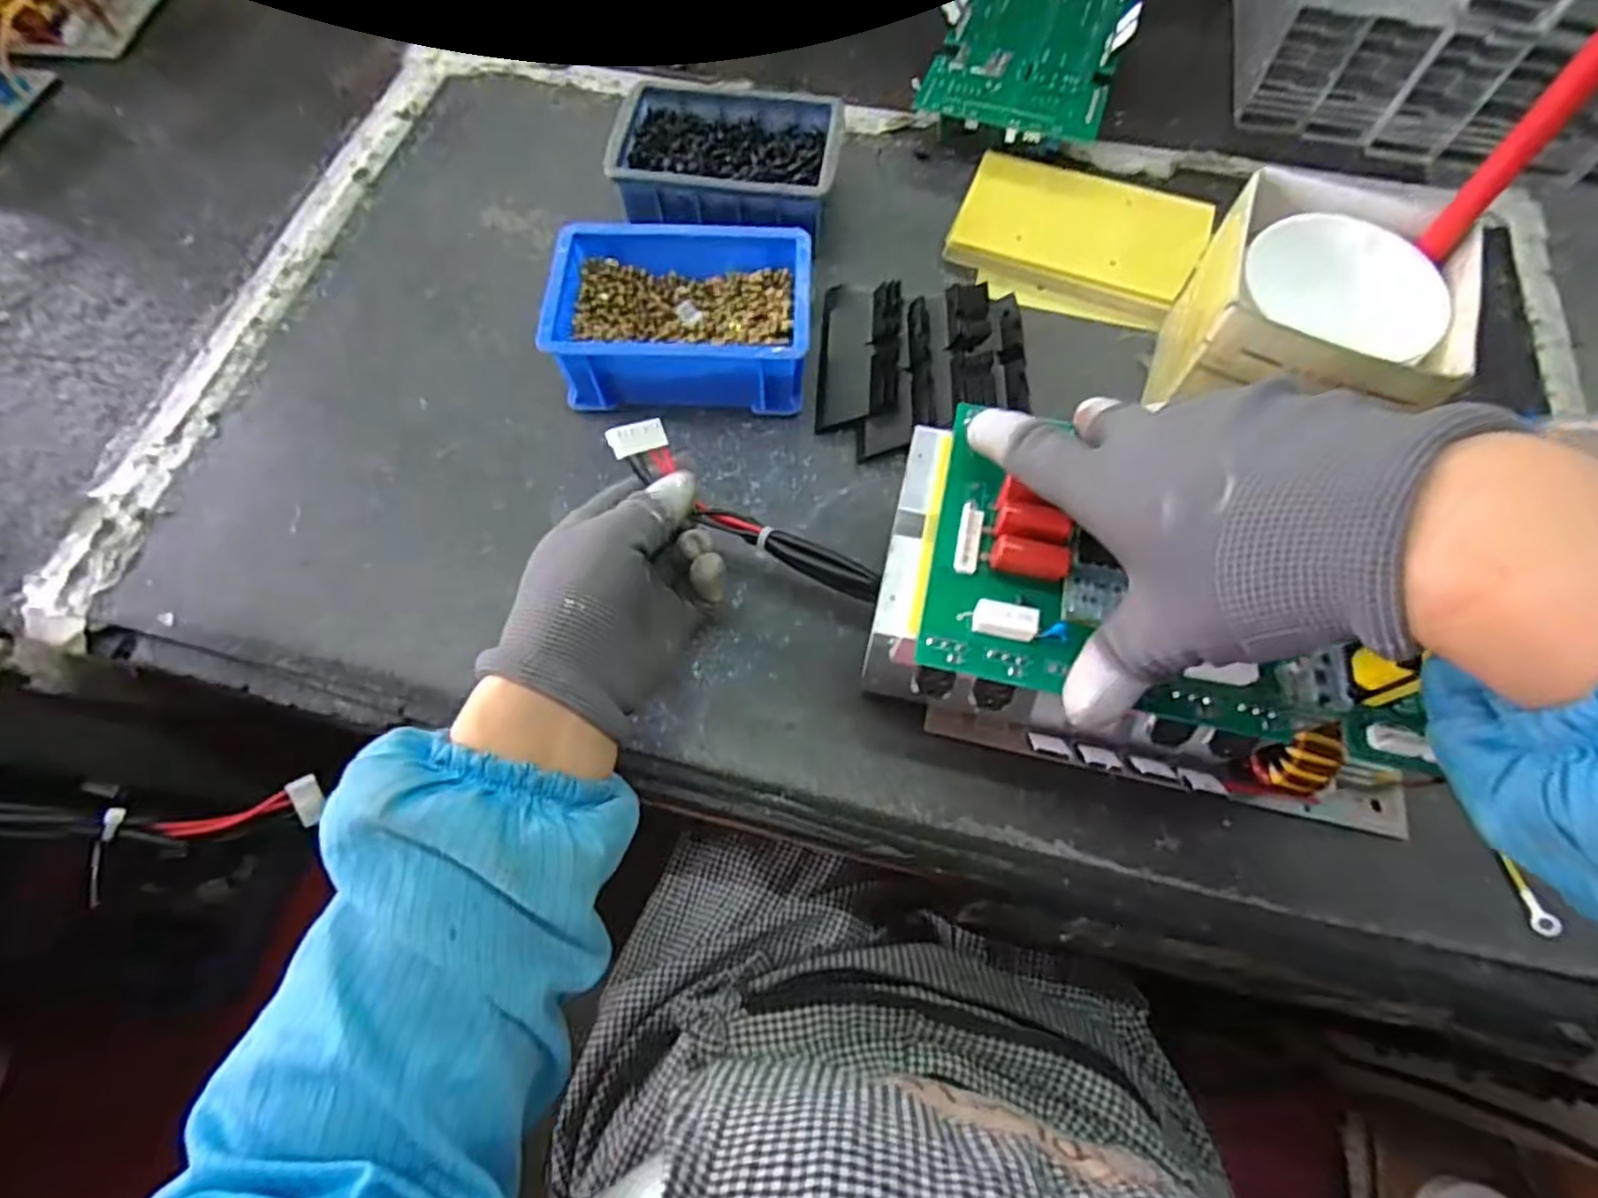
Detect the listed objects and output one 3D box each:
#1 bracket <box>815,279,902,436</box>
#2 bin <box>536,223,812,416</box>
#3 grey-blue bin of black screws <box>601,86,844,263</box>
[{"bbox_3d":[0.038,-0.158,0.445,0.049,0.019,0.114,3,66,2],"label":"bracket"},{"bbox_3d":[-0.067,-0.168,0.430,0.145,0.055,0.101,2,66,2],"label":"bin"},{"bbox_3d":[-0.044,-0.295,0.486,0.141,0.053,0.113,7,67,3],"label":"grey-blue bin of black screws"}]

